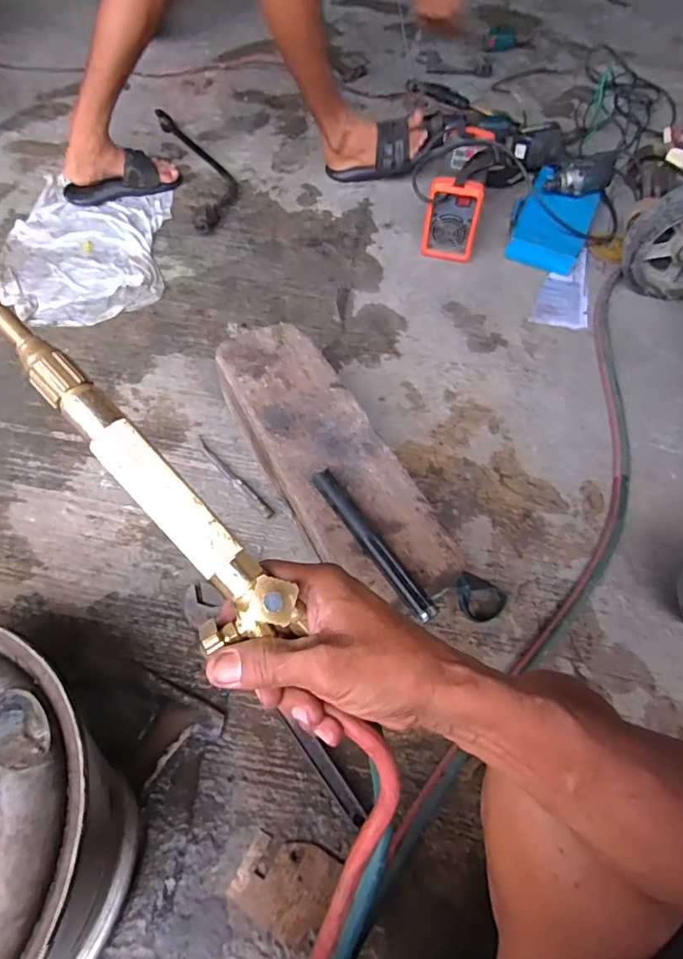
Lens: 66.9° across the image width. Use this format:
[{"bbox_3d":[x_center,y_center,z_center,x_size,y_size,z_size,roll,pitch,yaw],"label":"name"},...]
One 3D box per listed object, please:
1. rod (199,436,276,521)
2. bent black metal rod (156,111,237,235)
[{"bbox_3d":[-0.182,-0.007,0.862,0.016,0.020,0.208,-38,68,-19],"label":"rod"},{"bbox_3d":[-0.354,-0.801,1.293,0.129,0.051,0.532,-17,62,-10],"label":"bent black metal rod"}]

